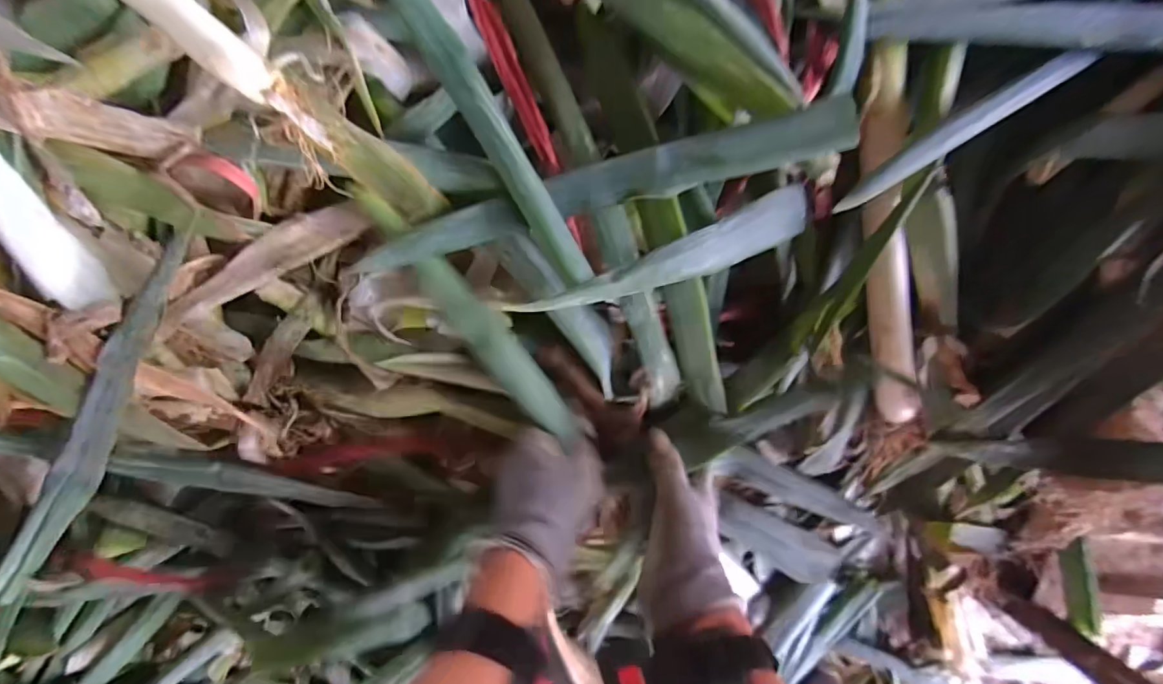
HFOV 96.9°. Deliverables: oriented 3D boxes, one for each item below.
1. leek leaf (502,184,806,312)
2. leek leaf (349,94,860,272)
[{"bbox_3d":[0.070,-0.059,0.358,0.244,0.012,0.036,-23,98,-20],"label":"leek leaf"},{"bbox_3d":[0.008,-0.100,0.336,0.318,0.053,0.032,-14,97,1],"label":"leek leaf"}]

